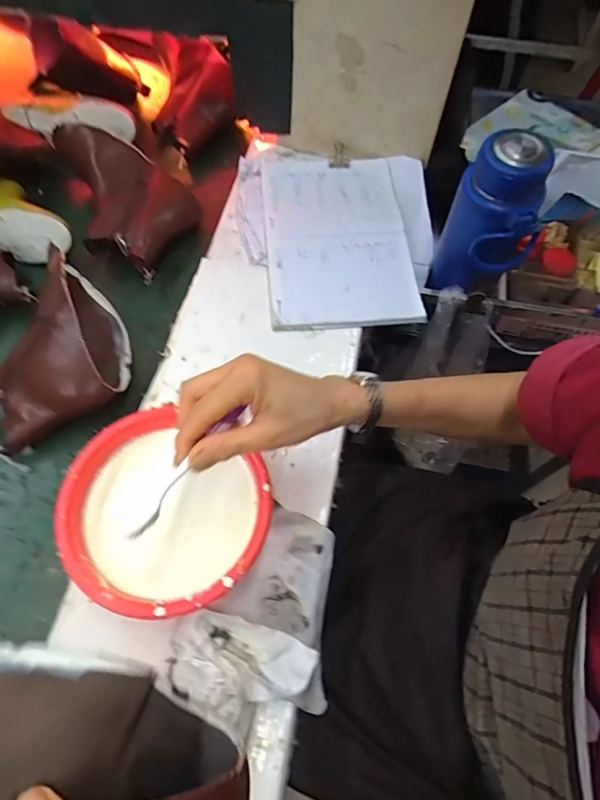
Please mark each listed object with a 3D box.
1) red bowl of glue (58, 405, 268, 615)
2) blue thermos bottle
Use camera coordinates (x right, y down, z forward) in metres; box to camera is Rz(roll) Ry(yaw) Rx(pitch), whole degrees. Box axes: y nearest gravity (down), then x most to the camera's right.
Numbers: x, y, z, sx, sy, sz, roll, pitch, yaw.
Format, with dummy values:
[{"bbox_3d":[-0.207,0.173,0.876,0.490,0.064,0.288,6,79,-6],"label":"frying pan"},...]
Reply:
[{"bbox_3d":[-0.126,0.113,0.457,0.194,0.079,0.188,29,67,12],"label":"red bowl of glue"},{"bbox_3d":[0.240,-0.226,0.576,0.105,0.176,0.090,13,64,5],"label":"blue thermos bottle"}]

